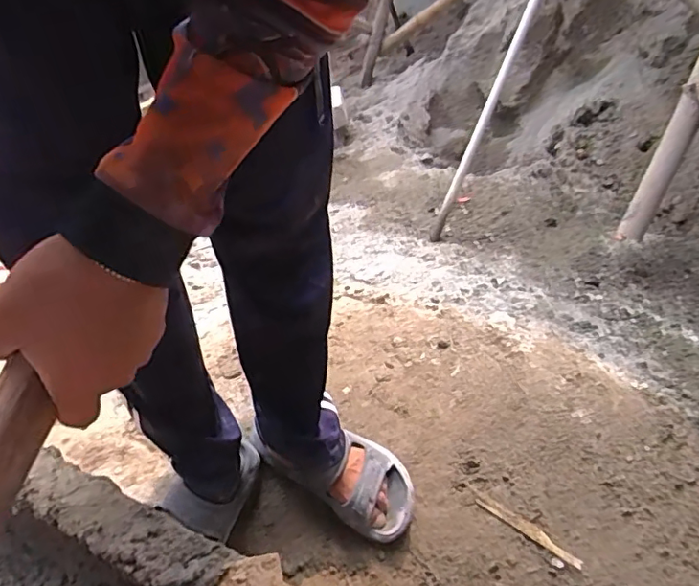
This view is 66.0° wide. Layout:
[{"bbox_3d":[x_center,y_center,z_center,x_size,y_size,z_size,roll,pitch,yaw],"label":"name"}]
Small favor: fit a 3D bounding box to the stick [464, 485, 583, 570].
[{"bbox_3d":[0.261,0.350,0.809,0.183,0.004,0.018,29,65,17],"label":"stick"}]

